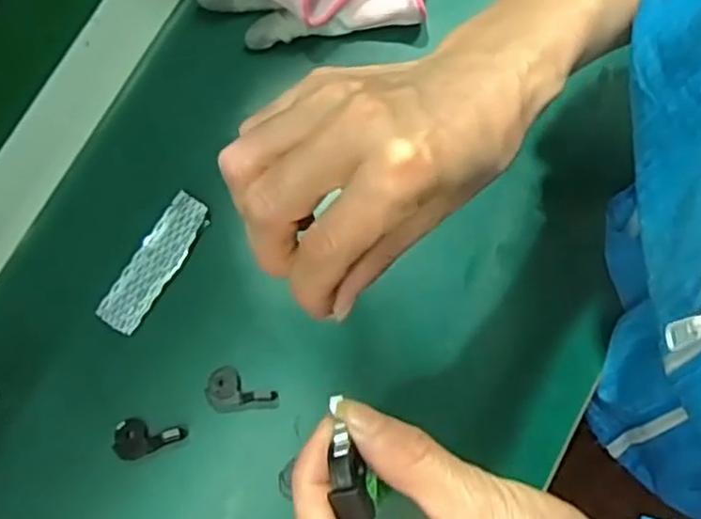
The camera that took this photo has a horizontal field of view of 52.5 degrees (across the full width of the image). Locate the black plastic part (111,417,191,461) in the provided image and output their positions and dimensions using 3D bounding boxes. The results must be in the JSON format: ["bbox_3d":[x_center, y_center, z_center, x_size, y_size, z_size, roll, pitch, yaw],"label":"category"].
[{"bbox_3d":[-0.134,0.116,0.470,0.045,0.009,0.026,-13,80,-1],"label":"black plastic part"}]

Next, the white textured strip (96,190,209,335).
[{"bbox_3d":[-0.134,0.002,0.488,0.028,0.004,0.101,34,87,0],"label":"white textured strip"}]

